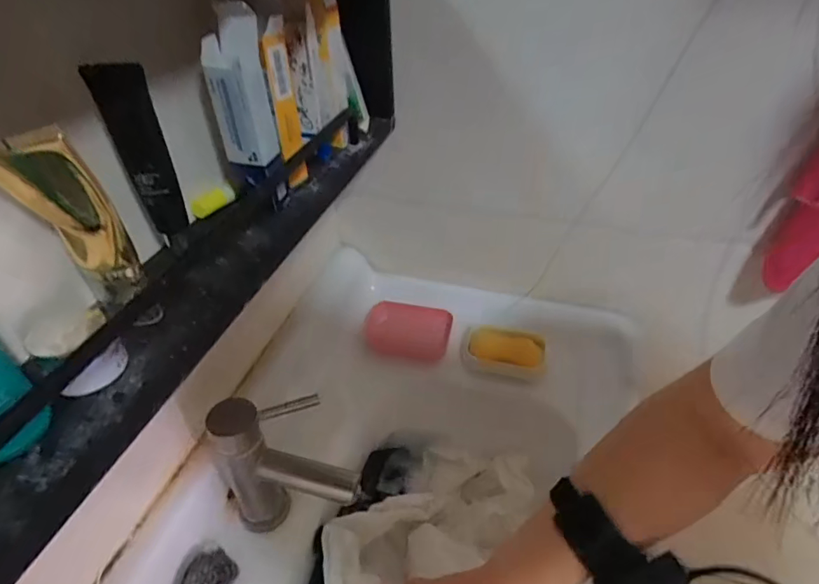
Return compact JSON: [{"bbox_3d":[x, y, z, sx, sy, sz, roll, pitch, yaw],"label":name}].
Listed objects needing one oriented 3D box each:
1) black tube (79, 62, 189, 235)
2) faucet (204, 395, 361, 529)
[{"bbox_3d":[-0.186,-0.096,0.336,0.030,0.118,0.014,-27,46,-28],"label":"black tube"},{"bbox_3d":[-0.113,0.173,0.482,0.128,0.173,0.068,4,40,7],"label":"faucet"}]

